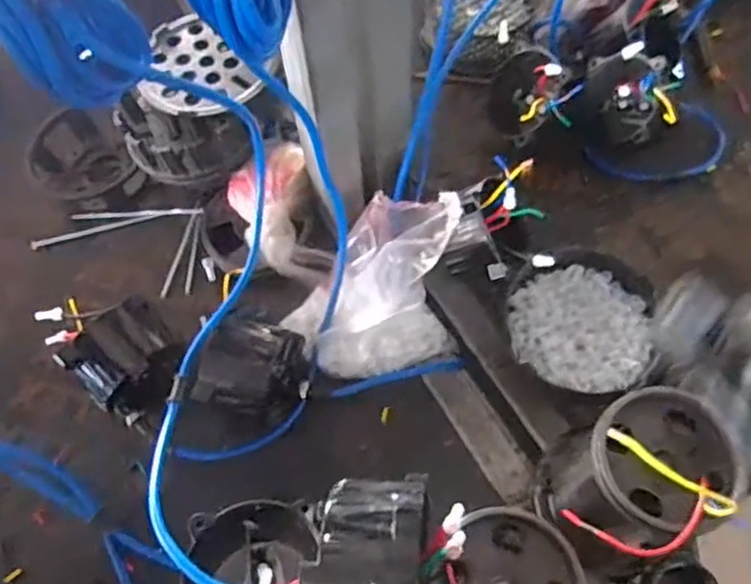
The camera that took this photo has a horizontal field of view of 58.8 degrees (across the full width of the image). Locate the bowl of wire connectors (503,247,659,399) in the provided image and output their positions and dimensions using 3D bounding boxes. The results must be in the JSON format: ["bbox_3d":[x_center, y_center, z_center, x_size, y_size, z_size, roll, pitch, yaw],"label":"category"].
[{"bbox_3d":[0.194,0.025,0.634,0.132,0.045,0.143,-1,63,2],"label":"bowl of wire connectors"}]

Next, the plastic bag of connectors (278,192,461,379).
[{"bbox_3d":[0.005,-0.006,0.619,0.175,0.103,0.129,-20,64,-7],"label":"plastic bag of connectors"}]

